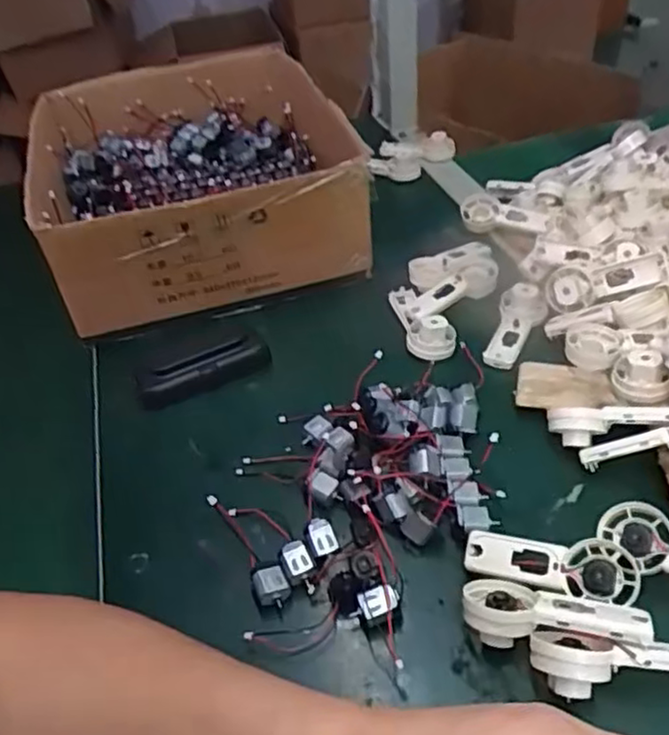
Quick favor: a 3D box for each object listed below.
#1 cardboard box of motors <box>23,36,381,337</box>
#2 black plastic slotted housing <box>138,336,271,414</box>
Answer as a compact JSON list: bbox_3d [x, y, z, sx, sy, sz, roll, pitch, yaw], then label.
[{"bbox_3d":[-0.142,-0.205,0.714,0.292,0.123,0.379,-15,41,-11],"label":"cardboard box of motors"},{"bbox_3d":[-0.107,0.000,0.547,0.108,0.027,0.028,-19,41,-14],"label":"black plastic slotted housing"}]

